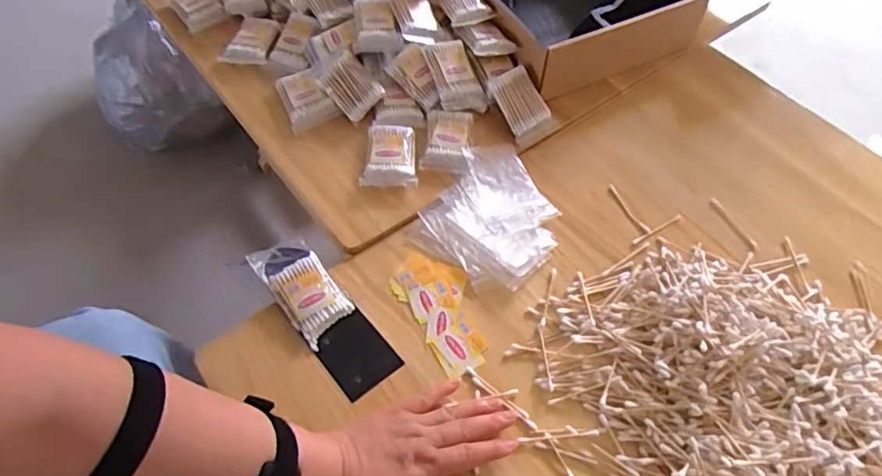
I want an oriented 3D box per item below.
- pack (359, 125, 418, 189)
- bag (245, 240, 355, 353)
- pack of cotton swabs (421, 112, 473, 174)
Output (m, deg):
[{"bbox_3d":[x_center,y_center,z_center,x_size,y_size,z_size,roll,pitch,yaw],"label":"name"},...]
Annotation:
[{"bbox_3d":[-0.060,-0.096,0.664,0.060,0.016,0.092,-1,57,-2],"label":"pack"},{"bbox_3d":[-0.140,0.049,0.581,0.058,0.019,0.115,-35,64,-22],"label":"bag"},{"bbox_3d":[0.008,-0.117,0.675,0.053,0.017,0.088,5,57,2],"label":"pack of cotton swabs"}]

